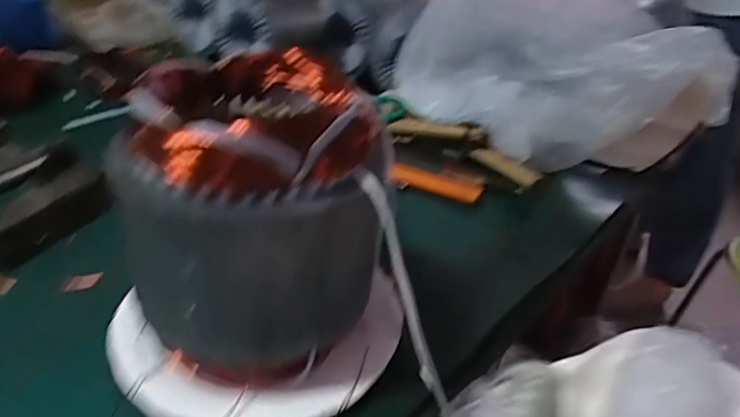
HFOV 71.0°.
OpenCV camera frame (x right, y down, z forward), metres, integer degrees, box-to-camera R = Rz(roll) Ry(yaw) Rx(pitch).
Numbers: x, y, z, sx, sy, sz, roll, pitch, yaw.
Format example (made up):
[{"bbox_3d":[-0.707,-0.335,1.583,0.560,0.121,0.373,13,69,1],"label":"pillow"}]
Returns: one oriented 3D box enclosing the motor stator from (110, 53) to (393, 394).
[{"bbox_3d":[-0.056,0.010,0.324,0.122,0.174,0.142,9,32,5],"label":"motor stator"}]

